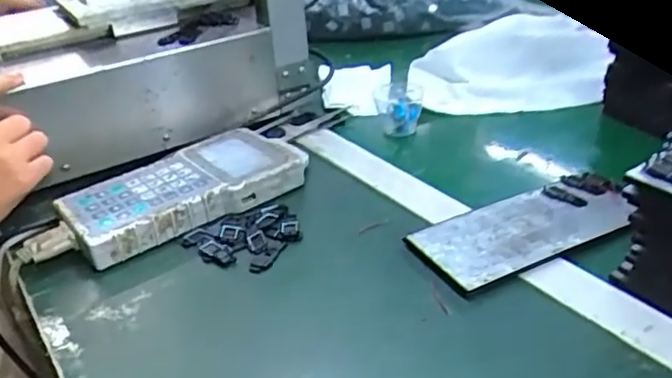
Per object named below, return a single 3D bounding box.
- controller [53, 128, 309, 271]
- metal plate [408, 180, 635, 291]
[{"bbox_3d":[-0.134,-0.001,0.582,0.217,0.034,0.105,-23,35,-31],"label":"controller"},{"bbox_3d":[0.156,0.030,0.514,0.184,0.012,0.078,-19,33,-21],"label":"metal plate"}]

